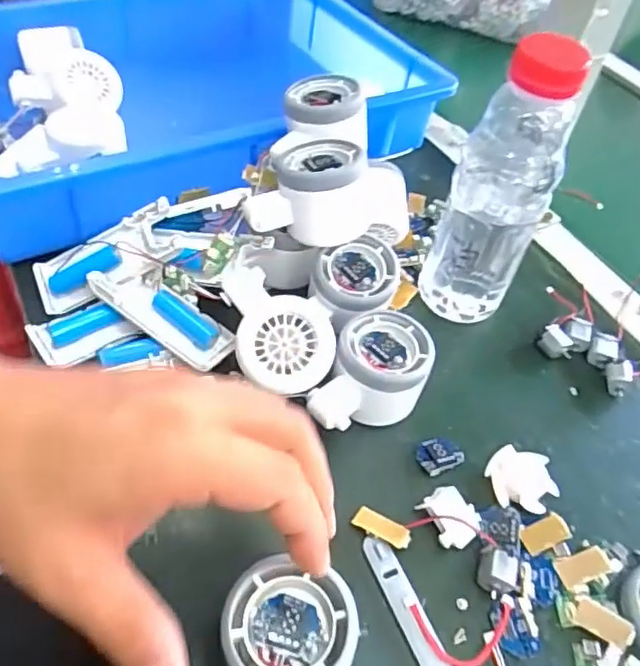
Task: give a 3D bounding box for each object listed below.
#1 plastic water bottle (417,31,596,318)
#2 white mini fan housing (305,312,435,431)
[{"bbox_3d":[0.119,-0.093,0.404,0.062,0.200,0.056,23,50,12],"label":"plastic water bottle"},{"bbox_3d":[0.034,0.032,0.379,0.060,0.053,0.082,23,50,12],"label":"white mini fan housing"}]

